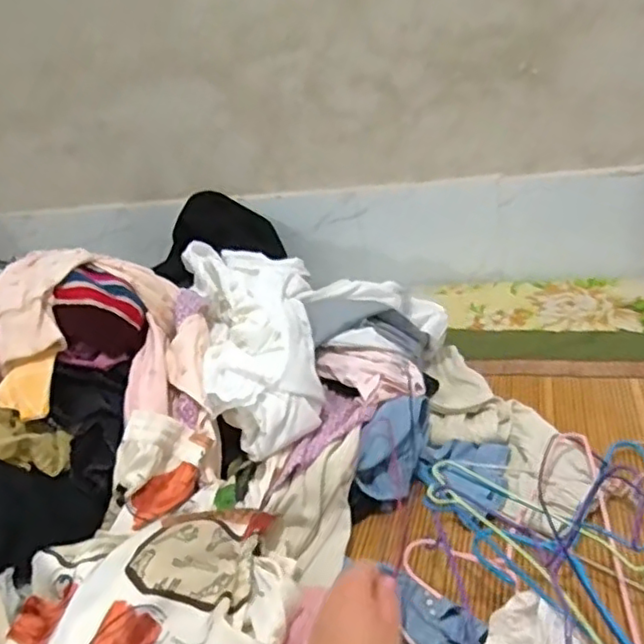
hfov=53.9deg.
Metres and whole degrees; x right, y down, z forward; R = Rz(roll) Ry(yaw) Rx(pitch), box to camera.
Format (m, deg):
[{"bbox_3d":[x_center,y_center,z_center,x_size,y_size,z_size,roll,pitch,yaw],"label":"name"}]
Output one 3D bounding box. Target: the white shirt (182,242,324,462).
[{"bbox_3d":[-0.094,0.002,0.971,0.185,0.134,0.491,-14,27,-7],"label":"white shirt"}]

